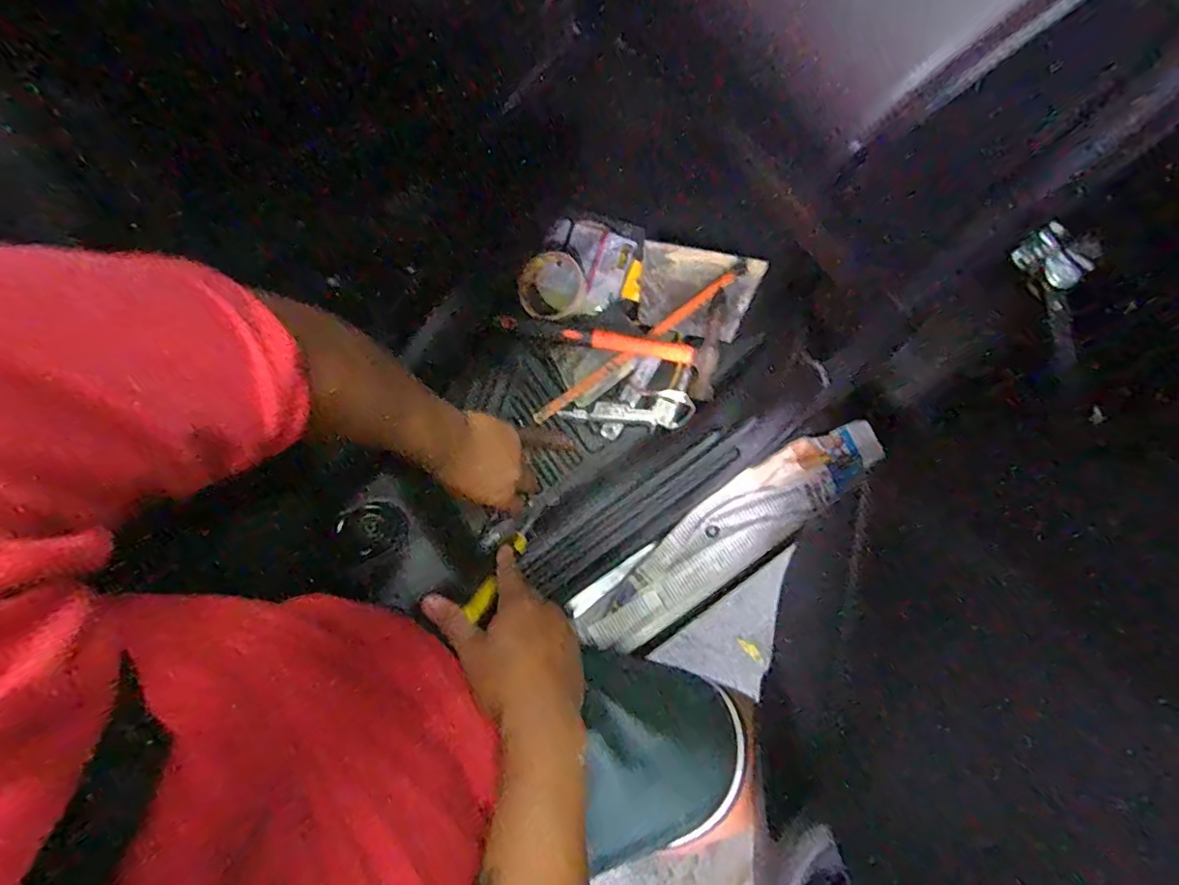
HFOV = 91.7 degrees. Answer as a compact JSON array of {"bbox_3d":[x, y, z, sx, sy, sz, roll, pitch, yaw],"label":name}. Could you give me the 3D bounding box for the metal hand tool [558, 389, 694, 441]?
[{"bbox_3d":[0.047,-0.033,0.690,0.151,0.023,0.044,-5,75,13],"label":"metal hand tool"}]

